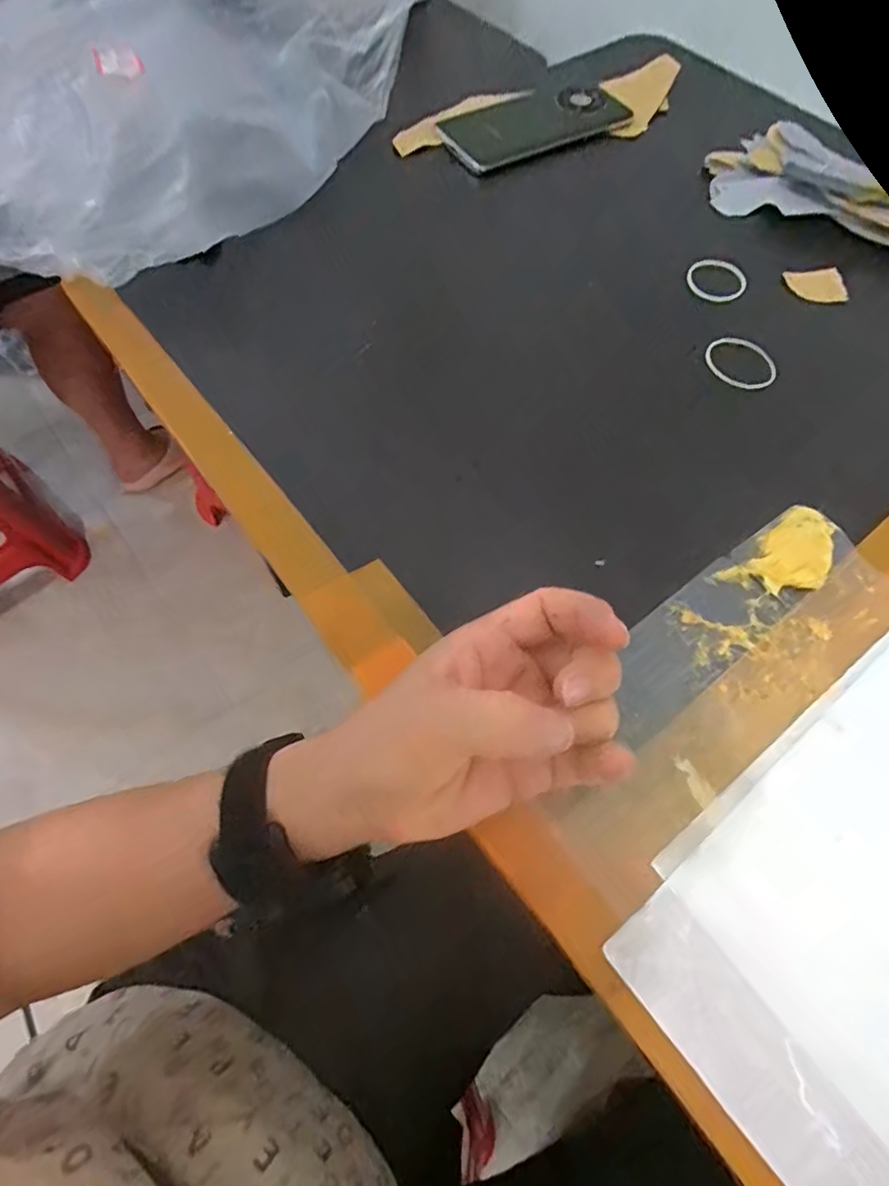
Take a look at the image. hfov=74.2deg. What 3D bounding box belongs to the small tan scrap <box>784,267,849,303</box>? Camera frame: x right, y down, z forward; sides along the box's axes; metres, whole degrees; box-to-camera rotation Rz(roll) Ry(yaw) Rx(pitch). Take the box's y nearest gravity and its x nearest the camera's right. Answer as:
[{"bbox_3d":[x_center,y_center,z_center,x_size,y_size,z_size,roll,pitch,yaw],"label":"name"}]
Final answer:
[{"bbox_3d":[0.254,-0.209,0.401,0.038,0.005,0.029,-7,66,-5],"label":"small tan scrap"}]

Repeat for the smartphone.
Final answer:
[{"bbox_3d":[0.077,-0.376,0.469,0.150,0.008,0.065,-26,67,-14],"label":"smartphone"}]

